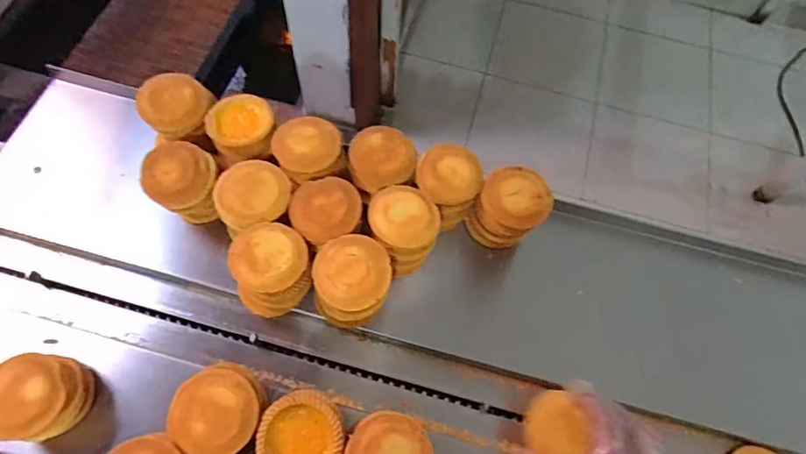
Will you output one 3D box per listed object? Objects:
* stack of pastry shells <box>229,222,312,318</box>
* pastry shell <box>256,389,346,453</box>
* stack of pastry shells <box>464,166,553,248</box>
[{"bbox_3d":[-0.134,0.044,0.502,0.079,0.078,0.077,-12,67,-8],"label":"stack of pastry shells"},{"bbox_3d":[-0.087,0.178,0.420,0.070,0.014,0.074,1,66,-2],"label":"pastry shell"},{"bbox_3d":[0.117,-0.018,0.545,0.072,0.075,0.076,39,70,14],"label":"stack of pastry shells"}]

